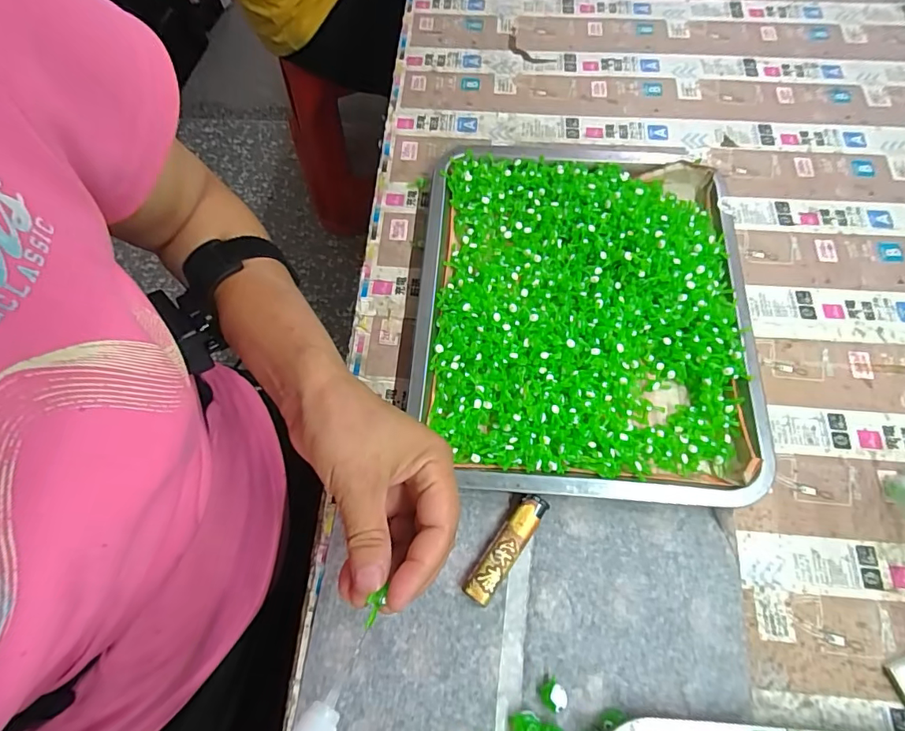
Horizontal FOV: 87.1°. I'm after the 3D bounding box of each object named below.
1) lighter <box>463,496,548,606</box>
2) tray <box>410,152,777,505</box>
[{"bbox_3d":[0.037,0.124,0.327,0.019,0.014,0.080,34,73,15],"label":"lighter"},{"bbox_3d":[0.105,-0.053,0.396,0.264,0.034,0.317,3,68,3],"label":"tray"}]

